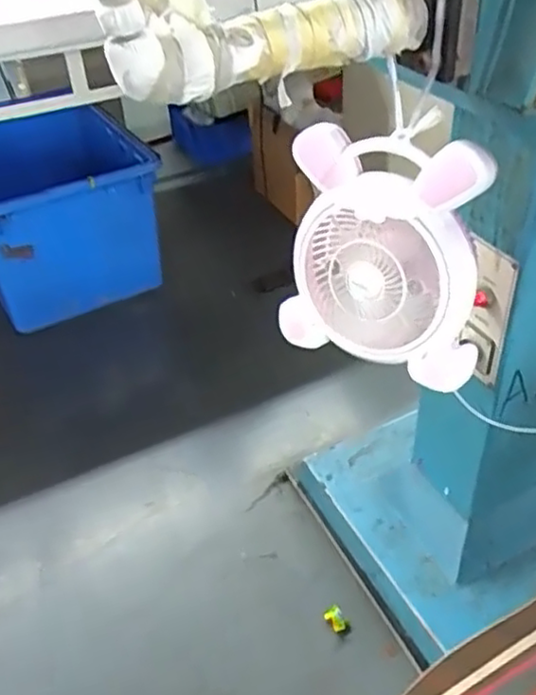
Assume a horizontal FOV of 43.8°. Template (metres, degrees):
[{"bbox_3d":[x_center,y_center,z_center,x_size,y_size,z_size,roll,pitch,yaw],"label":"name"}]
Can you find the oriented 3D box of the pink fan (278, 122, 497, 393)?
[{"bbox_3d":[0.138,-0.107,0.780,0.251,0.263,0.097,23,47,28],"label":"pink fan"}]

